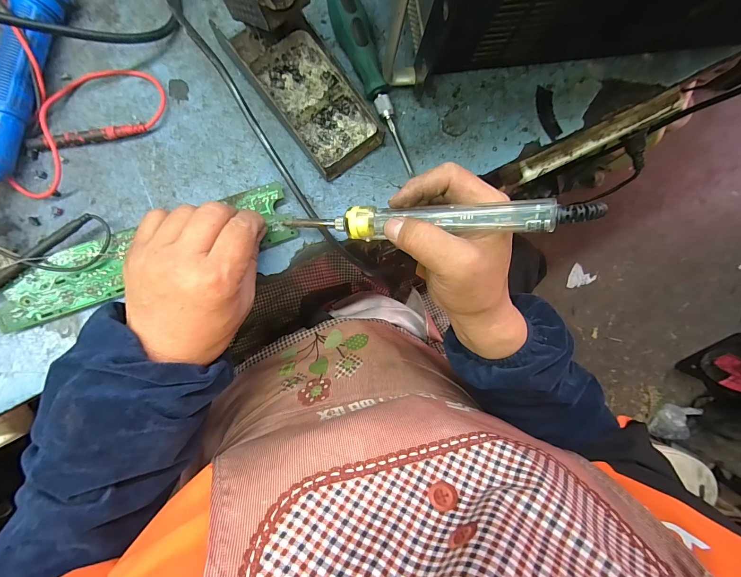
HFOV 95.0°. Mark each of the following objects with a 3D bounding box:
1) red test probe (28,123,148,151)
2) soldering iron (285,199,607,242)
[{"bbox_3d":[-0.250,-0.133,0.299,0.097,0.013,0.011,-10,88,-6],"label":"red test probe"},{"bbox_3d":[0.037,-0.049,0.249,0.221,0.016,0.023,3,89,23],"label":"soldering iron"}]

